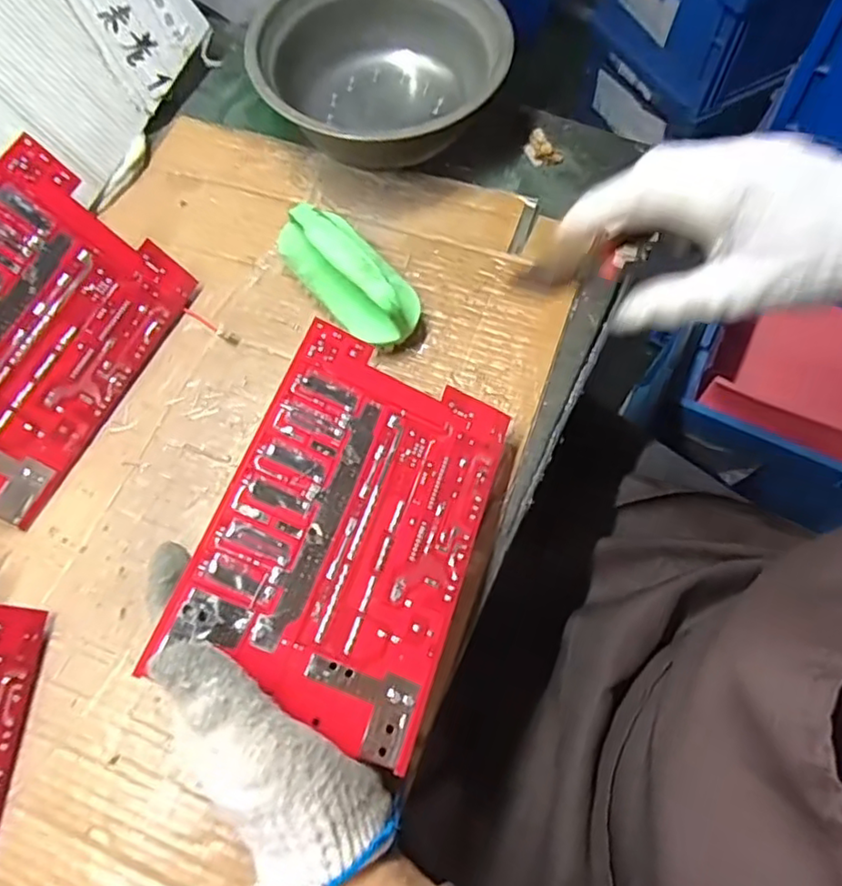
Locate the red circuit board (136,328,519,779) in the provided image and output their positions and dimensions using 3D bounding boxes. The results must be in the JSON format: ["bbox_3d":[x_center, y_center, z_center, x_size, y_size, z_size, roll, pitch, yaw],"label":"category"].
[{"bbox_3d":[-0.033,0.040,0.319,0.127,0.004,0.190,26,63,-12],"label":"red circuit board"}]

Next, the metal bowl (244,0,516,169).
[{"bbox_3d":[-0.030,-0.294,0.488,0.185,0.071,0.182,-1,66,2],"label":"metal bowl"}]

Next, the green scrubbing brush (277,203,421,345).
[{"bbox_3d":[-0.046,-0.112,0.419,0.053,0.043,0.116,-39,70,-14],"label":"green scrubbing brush"}]

